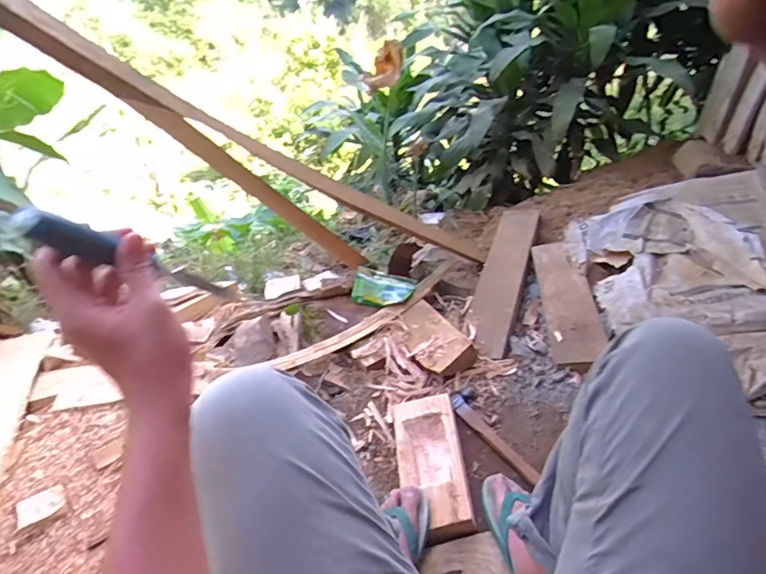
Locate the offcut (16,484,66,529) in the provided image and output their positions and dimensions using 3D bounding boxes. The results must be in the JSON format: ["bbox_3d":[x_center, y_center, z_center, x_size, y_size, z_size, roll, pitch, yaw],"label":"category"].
[{"bbox_3d":[-0.627,0.401,0.867,0.075,0.007,0.055,-24,46,-26],"label":"offcut"}]

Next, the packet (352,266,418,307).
[{"bbox_3d":[0.003,0.001,1.353,0.169,0.050,0.093,9,41,11],"label":"packet"}]

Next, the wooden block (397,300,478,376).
[{"bbox_3d":[0.117,0.128,1.172,0.125,0.055,0.244,-37,33,-9],"label":"wooden block"}]

